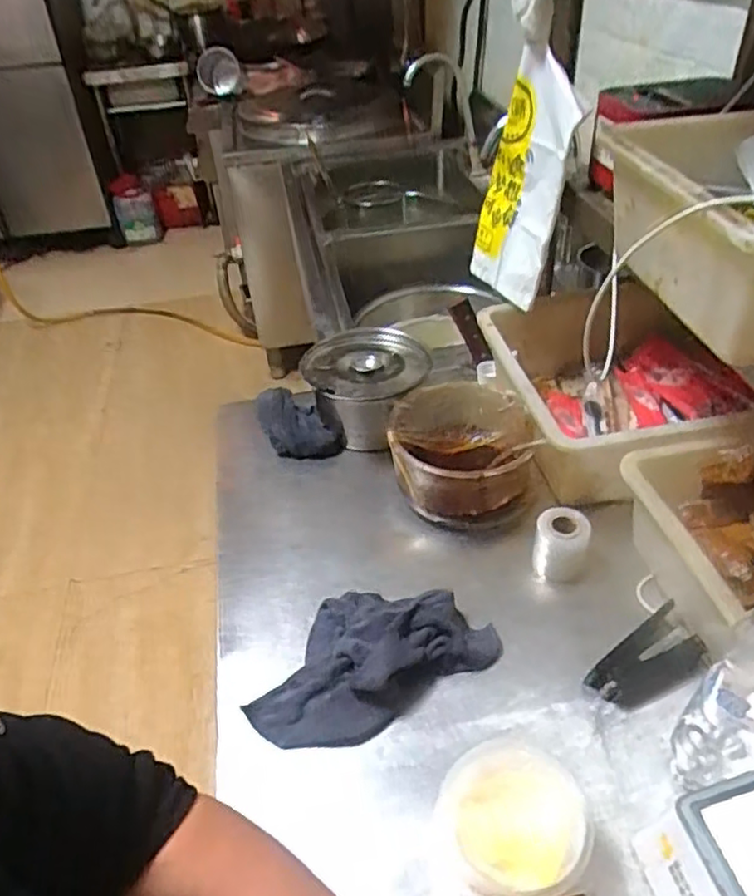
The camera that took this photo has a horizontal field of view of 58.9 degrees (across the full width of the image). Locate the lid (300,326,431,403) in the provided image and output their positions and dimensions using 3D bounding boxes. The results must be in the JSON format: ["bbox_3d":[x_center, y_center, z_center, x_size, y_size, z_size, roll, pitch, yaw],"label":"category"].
[{"bbox_3d":[-0.018,-0.116,0.901,0.167,0.030,0.176,-3,40,2],"label":"lid"}]

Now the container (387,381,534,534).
[{"bbox_3d":[0.104,0.006,0.812,0.163,0.095,0.169,1,41,10],"label":"container"}]

